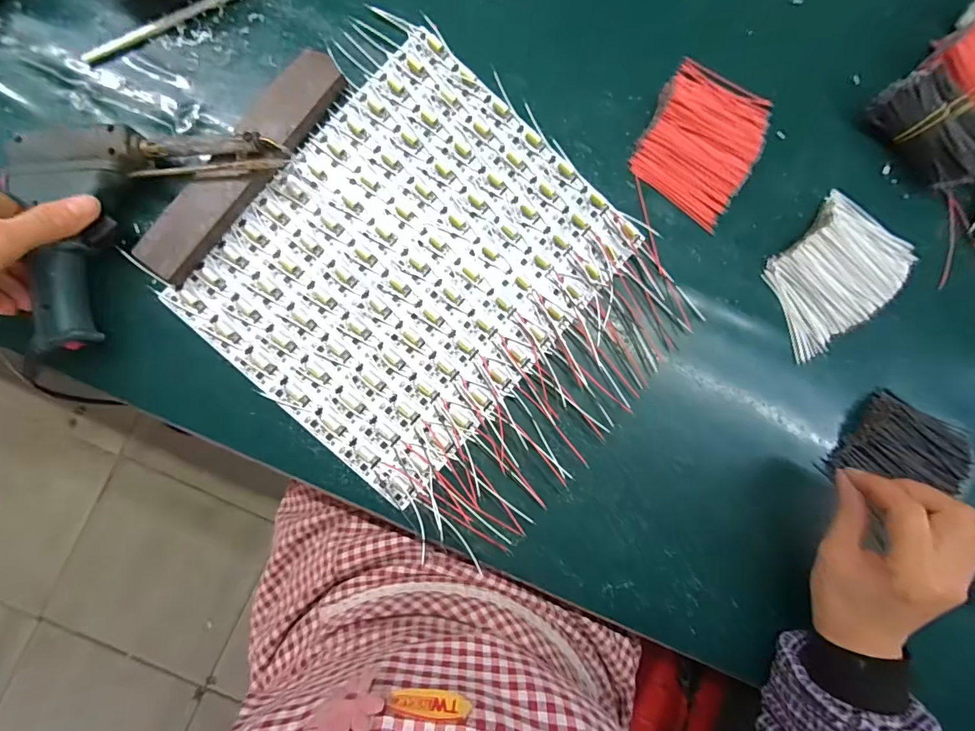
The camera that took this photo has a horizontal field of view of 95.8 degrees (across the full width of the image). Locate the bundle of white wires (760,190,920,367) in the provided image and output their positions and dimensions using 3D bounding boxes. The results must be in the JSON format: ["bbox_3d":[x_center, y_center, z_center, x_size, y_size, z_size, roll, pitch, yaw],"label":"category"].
[{"bbox_3d":[0.289,-0.076,0.364,0.126,0.021,0.087,-44,92,-4],"label":"bundle of white wires"}]

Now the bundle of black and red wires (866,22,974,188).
[{"bbox_3d":[0.391,-0.216,0.361,0.124,0.034,0.095,-41,92,-4],"label":"bundle of black and red wires"}]

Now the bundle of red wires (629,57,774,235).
[{"bbox_3d":[0.178,-0.186,0.357,0.092,0.017,0.117,32,87,-3],"label":"bundle of red wires"}]

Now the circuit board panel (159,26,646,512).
[{"bbox_3d":[-0.058,-0.076,0.341,0.241,0.006,0.287,42,86,-2],"label":"circuit board panel"}]

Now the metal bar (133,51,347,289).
[{"bbox_3d":[-0.183,-0.149,0.328,0.036,0.018,0.200,37,86,-3],"label":"metal bar"}]

